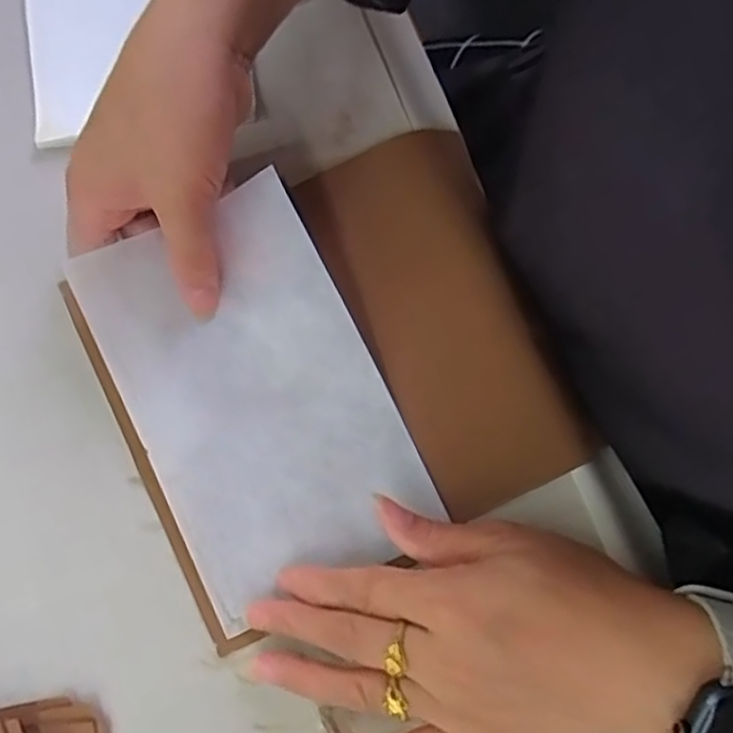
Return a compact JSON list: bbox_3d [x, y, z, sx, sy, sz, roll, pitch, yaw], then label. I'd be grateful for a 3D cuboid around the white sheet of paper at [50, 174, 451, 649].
[{"bbox_3d":[-0.052,0.015,0.314,0.110,0.044,0.163,-24,79,-4],"label":"white sheet of paper"}]

